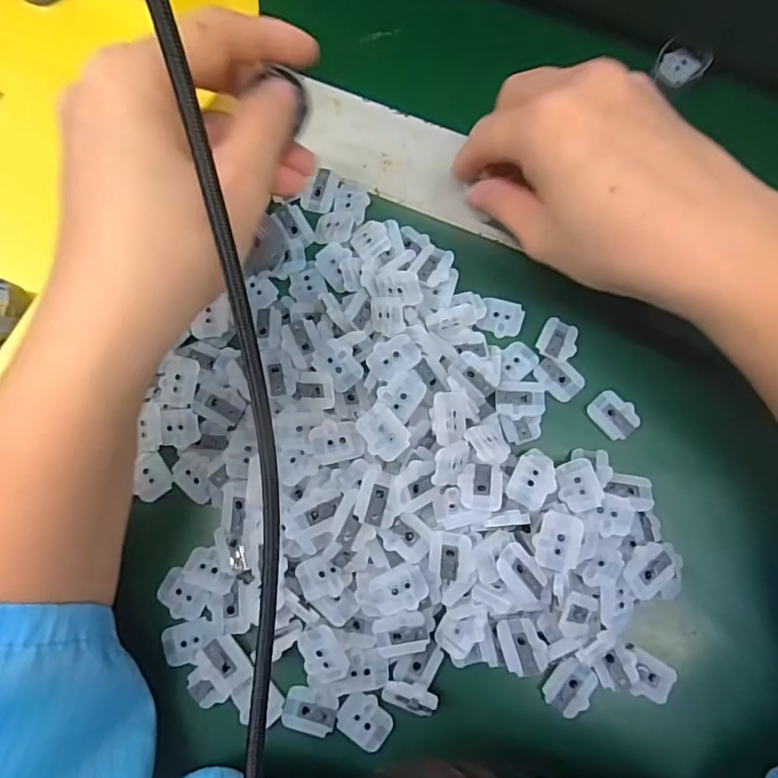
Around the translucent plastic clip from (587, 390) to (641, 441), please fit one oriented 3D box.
[{"bbox_3d":[0.103,0.012,0.244,0.017,0.004,0.021,-40,81,-8],"label":"translucent plastic clip"}]

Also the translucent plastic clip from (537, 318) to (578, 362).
[{"bbox_3d":[0.080,-0.023,0.250,0.017,0.004,0.021,26,79,5],"label":"translucent plastic clip"}]

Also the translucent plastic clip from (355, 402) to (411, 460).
[{"bbox_3d":[-0.002,0.018,0.215,0.017,0.004,0.021,-38,81,-7],"label":"translucent plastic clip"}]

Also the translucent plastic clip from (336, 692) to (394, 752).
[{"bbox_3d":[-0.009,0.135,0.218,0.022,0.004,0.017,36,80,7],"label":"translucent plastic clip"}]

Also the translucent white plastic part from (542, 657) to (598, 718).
[{"bbox_3d":[0.075,0.123,0.220,0.017,0.004,0.021,37,81,7],"label":"translucent white plastic part"}]

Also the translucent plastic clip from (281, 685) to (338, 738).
[{"bbox_3d":[-0.033,0.132,0.218,0.022,0.004,0.015,19,79,4],"label":"translucent plastic clip"}]

